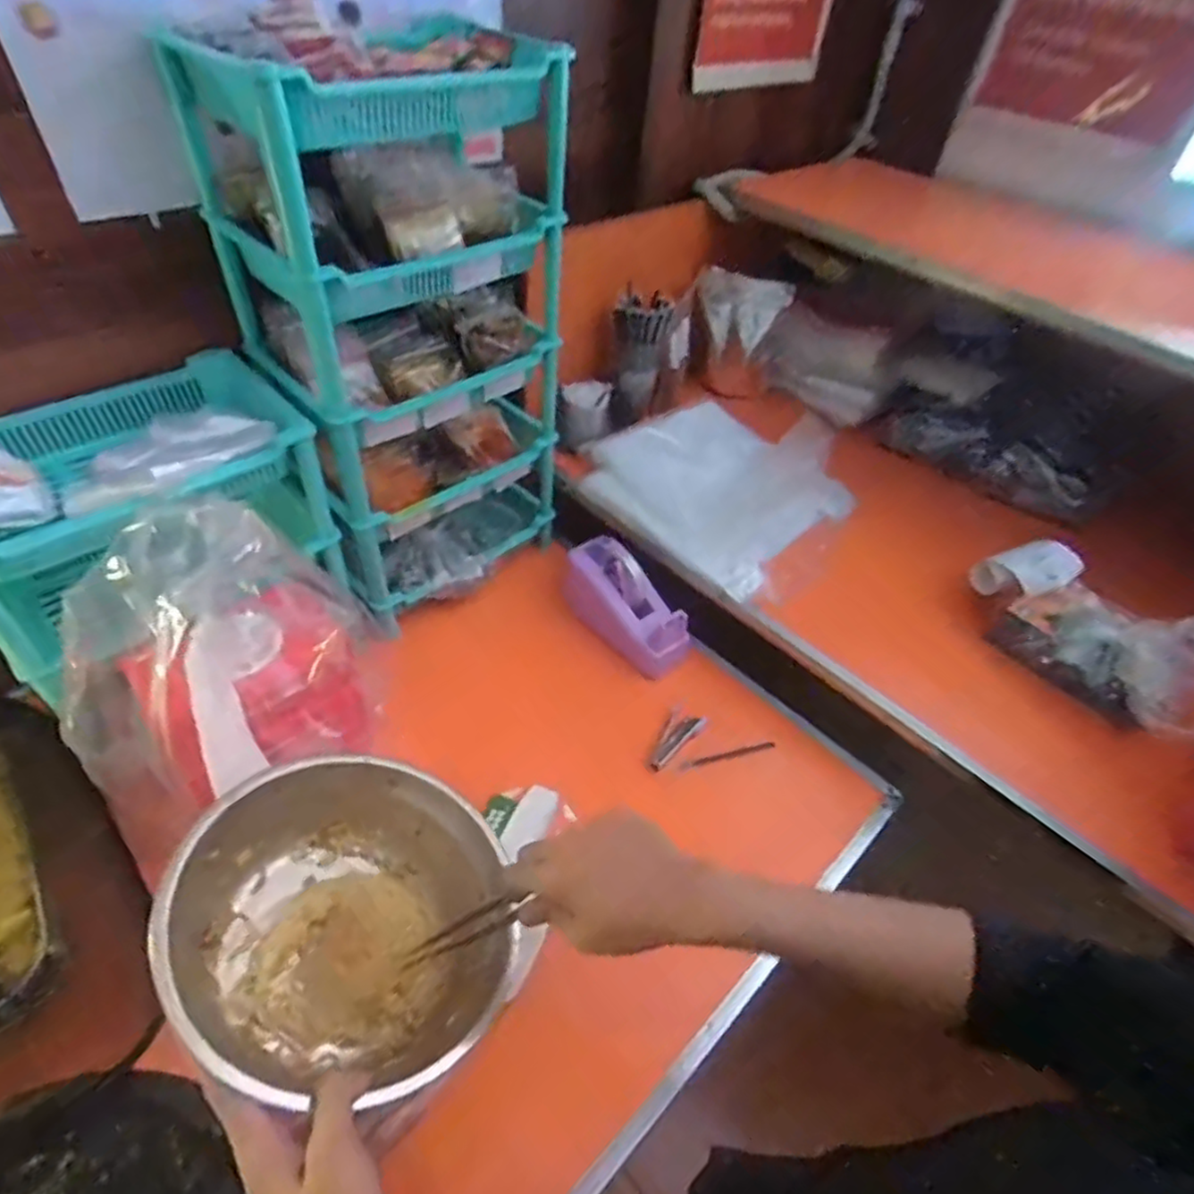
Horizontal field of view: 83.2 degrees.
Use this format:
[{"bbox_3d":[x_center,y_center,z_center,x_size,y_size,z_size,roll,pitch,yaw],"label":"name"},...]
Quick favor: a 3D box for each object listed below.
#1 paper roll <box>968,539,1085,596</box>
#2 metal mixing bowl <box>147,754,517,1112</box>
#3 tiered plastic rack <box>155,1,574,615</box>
[{"bbox_3d":[0.519,-0.031,0.817,0.118,0.044,0.050,-11,33,36],"label":"paper roll"},{"bbox_3d":[-0.177,0.229,0.489,0.231,0.101,0.231,16,39,-14],"label":"metal mixing bowl"},{"bbox_3d":[-0.210,-0.283,0.783,0.323,0.555,0.207,-31,56,-32],"label":"tiered plastic rack"}]

